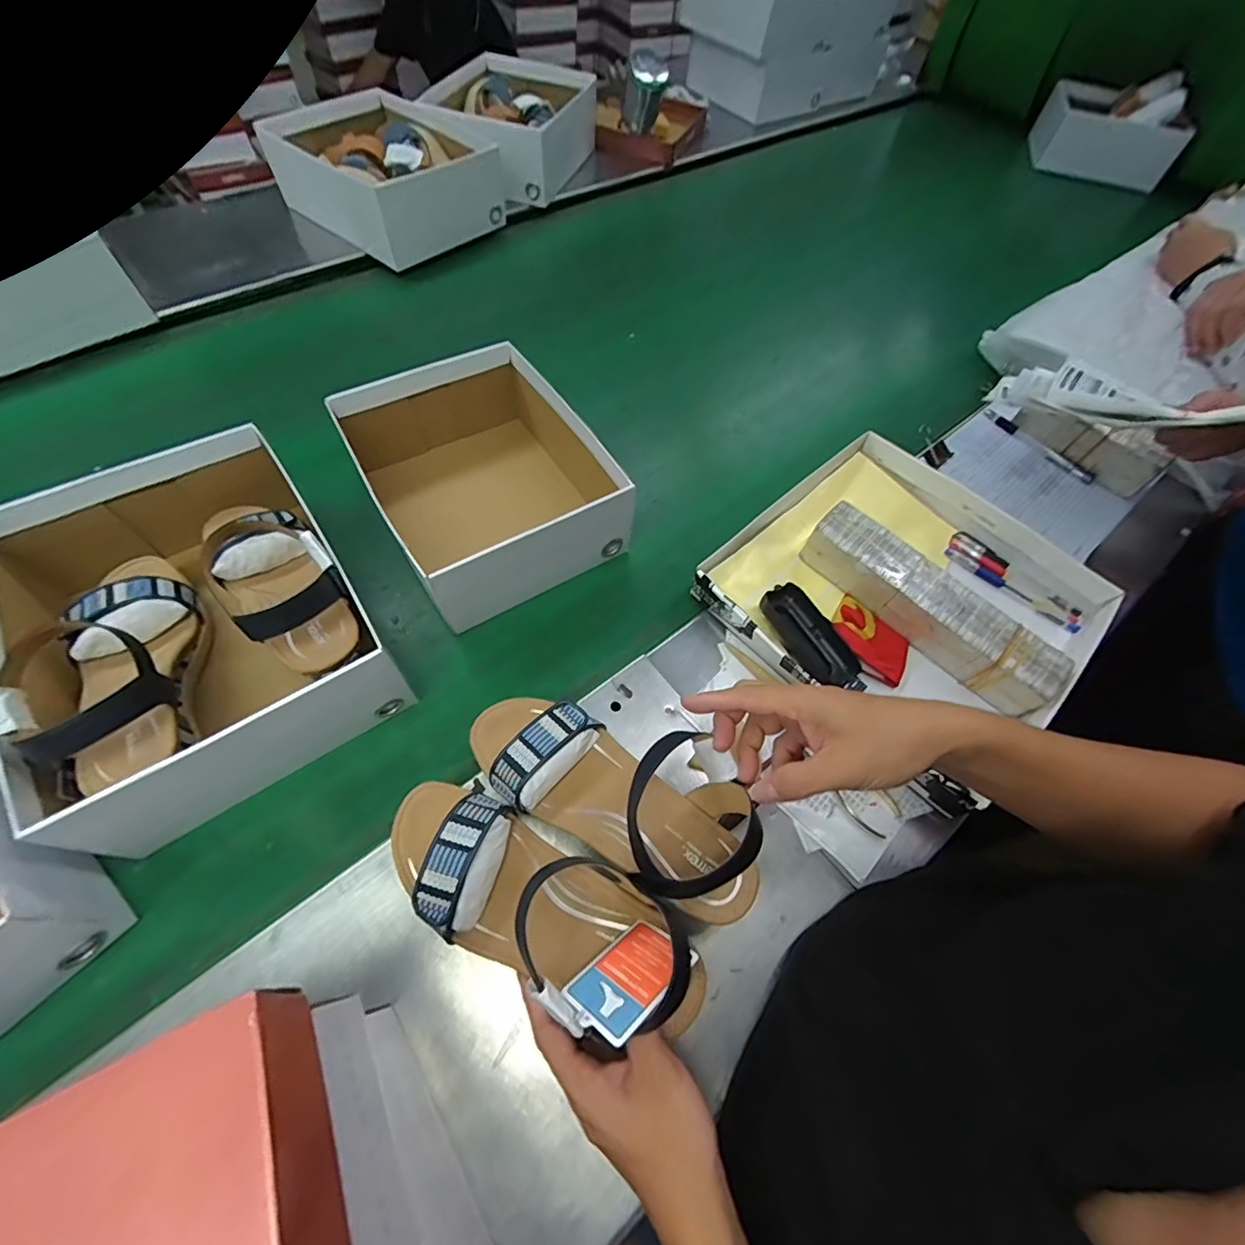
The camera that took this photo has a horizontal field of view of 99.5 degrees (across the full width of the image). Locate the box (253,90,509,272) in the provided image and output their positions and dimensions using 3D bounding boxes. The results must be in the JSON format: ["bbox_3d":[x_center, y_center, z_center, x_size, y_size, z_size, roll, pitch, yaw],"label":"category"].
[{"bbox_3d":[-0.389,-0.735,0.864,0.330,0.098,0.251,36,64,18],"label":"box"}]

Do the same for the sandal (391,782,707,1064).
[{"bbox_3d":[-0.063,0.180,0.345,0.229,0.069,0.084,16,58,29],"label":"sandal"}]

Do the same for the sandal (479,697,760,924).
[{"bbox_3d":[-0.008,0.117,0.387,0.226,0.063,0.095,23,60,23],"label":"sandal"}]

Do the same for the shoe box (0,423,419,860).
[{"bbox_3d":[-0.371,-0.008,0.460,0.243,0.132,0.318,-33,65,-20],"label":"shoe box"}]

